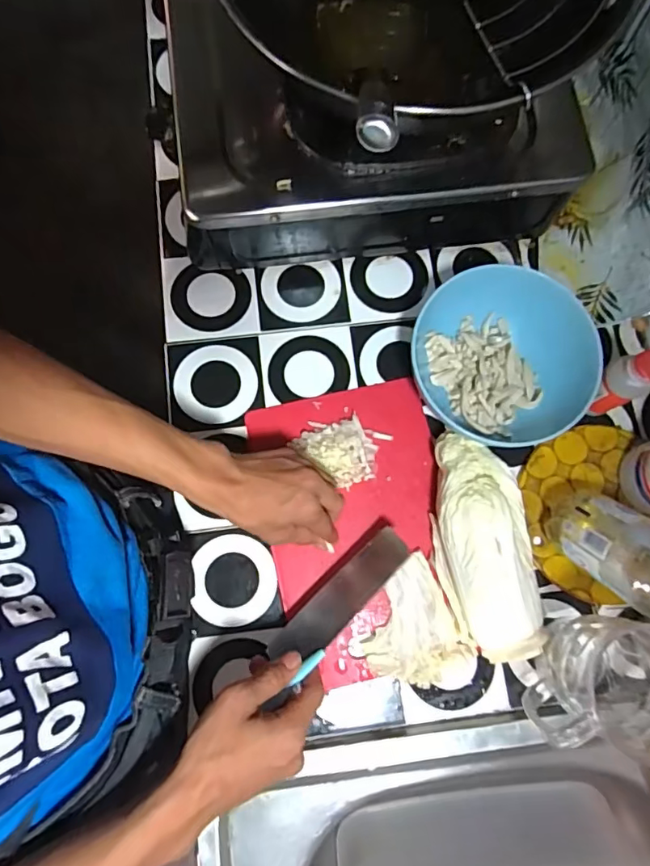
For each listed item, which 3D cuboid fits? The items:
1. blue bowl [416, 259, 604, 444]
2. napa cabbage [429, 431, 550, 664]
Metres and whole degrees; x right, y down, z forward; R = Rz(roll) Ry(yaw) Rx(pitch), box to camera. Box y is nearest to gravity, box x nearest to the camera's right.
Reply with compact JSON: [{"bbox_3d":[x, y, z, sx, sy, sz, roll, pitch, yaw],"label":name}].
[{"bbox_3d":[0.177,-0.072,0.502,0.157,0.068,0.166,0,78,-1],"label":"blue bowl"},{"bbox_3d":[0.144,0.100,0.462,0.082,0.063,0.197,-7,78,-3],"label":"napa cabbage"}]

